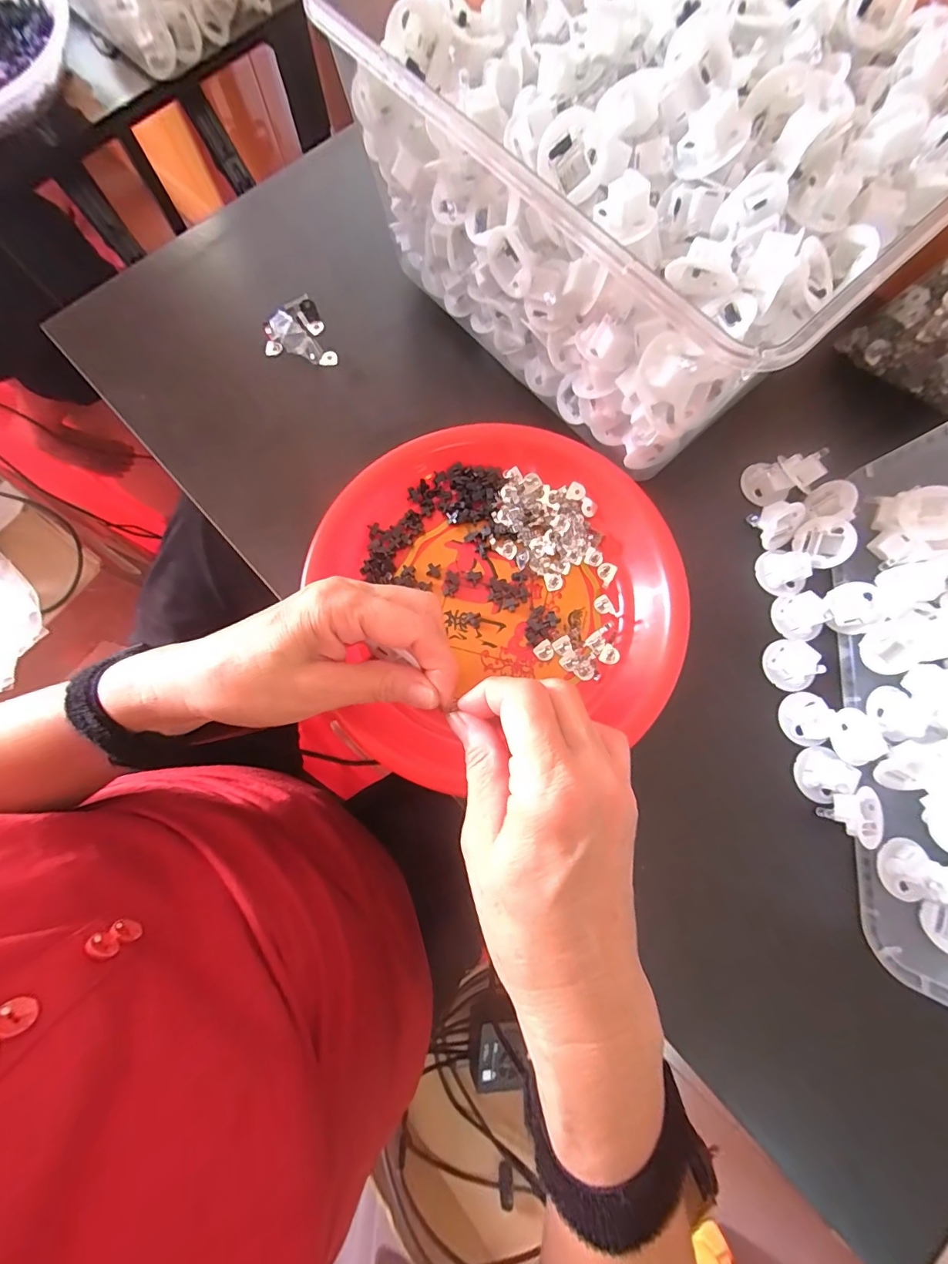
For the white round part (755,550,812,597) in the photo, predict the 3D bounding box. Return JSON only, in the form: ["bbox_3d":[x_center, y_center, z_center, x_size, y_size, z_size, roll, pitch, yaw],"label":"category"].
[{"bbox_3d":[0.205,-0.041,0.299,0.025,0.021,0.032,-22,79,-4],"label":"white round part"}]

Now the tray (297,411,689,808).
[{"bbox_3d":[0.017,-0.029,0.293,0.219,0.023,0.212,0,79,0],"label":"tray"}]

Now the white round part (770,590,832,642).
[{"bbox_3d":[0.213,-0.010,0.295,0.027,0.018,0.031,-8,79,-2],"label":"white round part"}]

